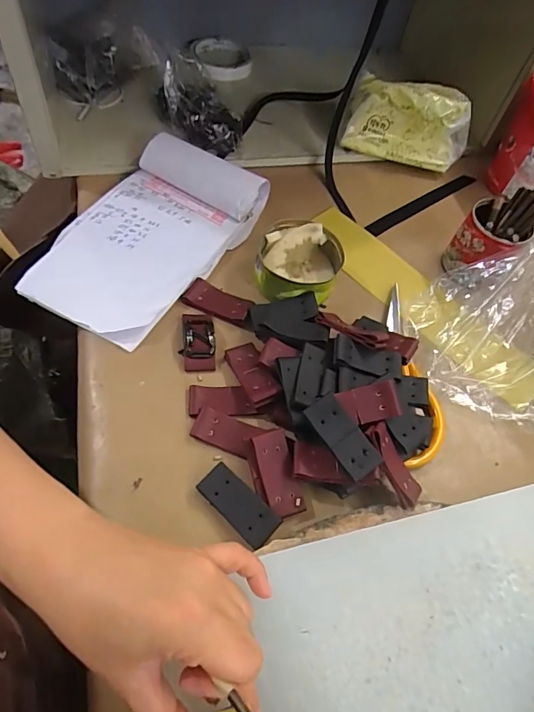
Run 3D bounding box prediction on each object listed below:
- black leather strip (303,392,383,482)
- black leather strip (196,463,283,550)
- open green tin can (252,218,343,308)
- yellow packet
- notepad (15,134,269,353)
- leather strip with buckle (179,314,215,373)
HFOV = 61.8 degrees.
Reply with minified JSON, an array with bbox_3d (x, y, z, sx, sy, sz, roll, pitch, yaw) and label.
[{"bbox_3d":[0.054,0.058,0.320,0.025,0.004,0.060,-34,77,-10],"label":"black leather strip"},{"bbox_3d":[-0.021,0.108,0.323,0.063,0.010,0.028,40,61,16],"label":"black leather strip"},{"bbox_3d":[0.030,-0.088,0.440,0.077,0.045,0.081,4,58,-6],"label":"open green tin can"},{"bbox_3d":[0.173,-0.281,0.552,0.149,0.097,0.043,15,59,0],"label":"yellow packet"},{"bbox_3d":[-0.117,-0.124,0.452,0.137,0.030,0.242,27,64,14],"label":"notepad"},{"bbox_3d":[-0.061,-0.015,0.396,0.029,0.008,0.060,0,58,-9],"label":"leather strip with buckle"}]

